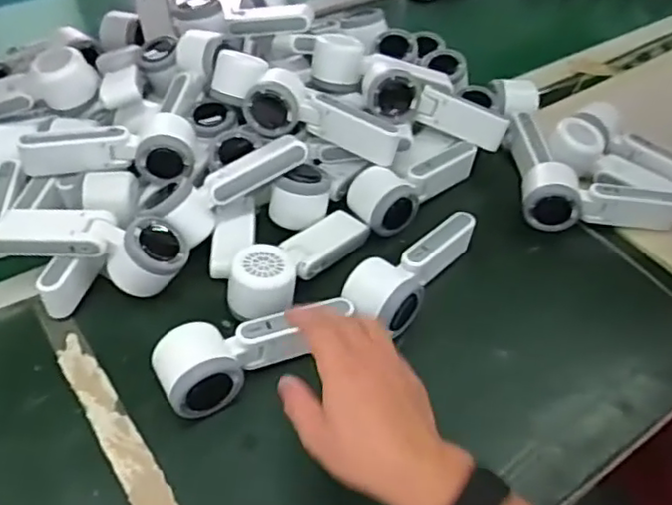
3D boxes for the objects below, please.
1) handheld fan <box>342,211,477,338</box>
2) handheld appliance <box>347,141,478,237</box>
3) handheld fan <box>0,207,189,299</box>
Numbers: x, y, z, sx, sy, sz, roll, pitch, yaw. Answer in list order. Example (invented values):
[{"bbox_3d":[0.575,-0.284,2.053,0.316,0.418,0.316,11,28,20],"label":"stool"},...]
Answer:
[{"bbox_3d":[0.071,0.011,0.611,0.060,0.049,0.162,29,52,21],"label":"handheld fan"},{"bbox_3d":[0.083,-0.082,0.694,0.064,0.045,0.166,36,54,26],"label":"handheld appliance"},{"bbox_3d":[-0.217,0.007,0.581,0.164,0.068,0.066,1,47,-4],"label":"handheld fan"}]

